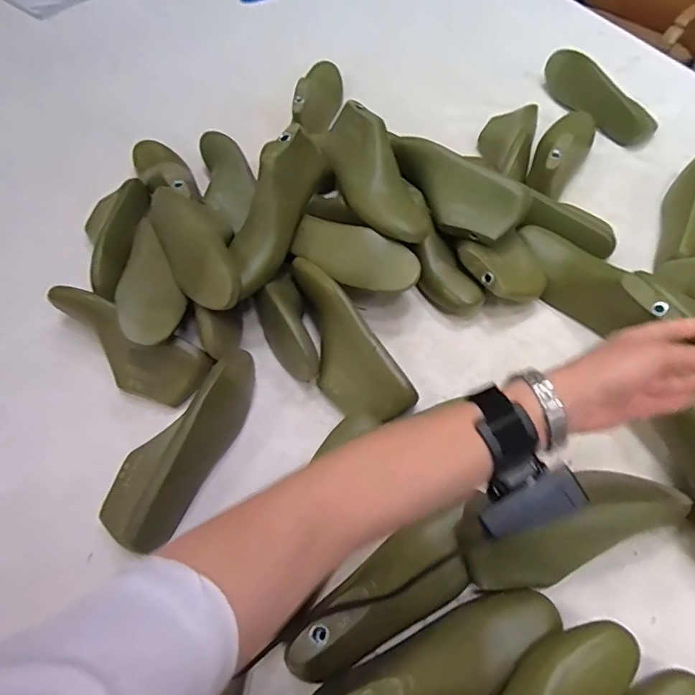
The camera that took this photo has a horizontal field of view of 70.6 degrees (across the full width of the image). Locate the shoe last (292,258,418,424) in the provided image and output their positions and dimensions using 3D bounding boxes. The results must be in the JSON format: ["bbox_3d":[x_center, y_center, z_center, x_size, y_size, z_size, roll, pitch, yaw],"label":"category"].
[{"bbox_3d":[-0.009,0.001,0.603,0.081,0.064,0.216,-29,61,-15],"label":"shoe last"}]

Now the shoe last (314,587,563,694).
[{"bbox_3d":[0.080,0.273,0.411,0.225,0.085,0.072,-24,60,-12],"label":"shoe last"}]

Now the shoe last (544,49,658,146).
[{"bbox_3d":[0.428,-0.444,0.865,0.082,0.082,0.236,-34,62,-18],"label":"shoe last"}]

